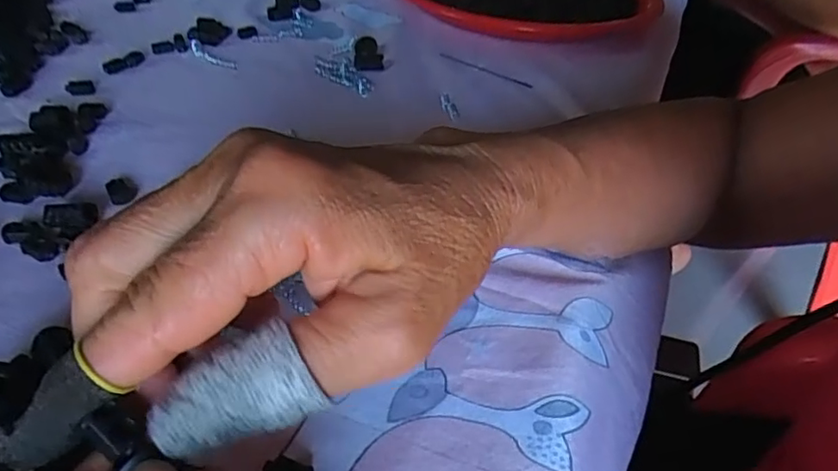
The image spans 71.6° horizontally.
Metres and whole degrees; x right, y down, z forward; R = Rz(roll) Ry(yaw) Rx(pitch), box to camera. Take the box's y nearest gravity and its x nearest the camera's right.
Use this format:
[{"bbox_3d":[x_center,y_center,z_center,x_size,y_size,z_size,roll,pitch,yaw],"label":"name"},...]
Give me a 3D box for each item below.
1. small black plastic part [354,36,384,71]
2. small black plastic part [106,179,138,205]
[{"bbox_3d":[-0.040,-0.142,0.453,0.022,0.008,0.055,-2,40,-9],"label":"small black plastic part"},{"bbox_3d":[-0.150,-0.023,0.293,0.013,0.006,0.014,-19,45,-28],"label":"small black plastic part"}]

